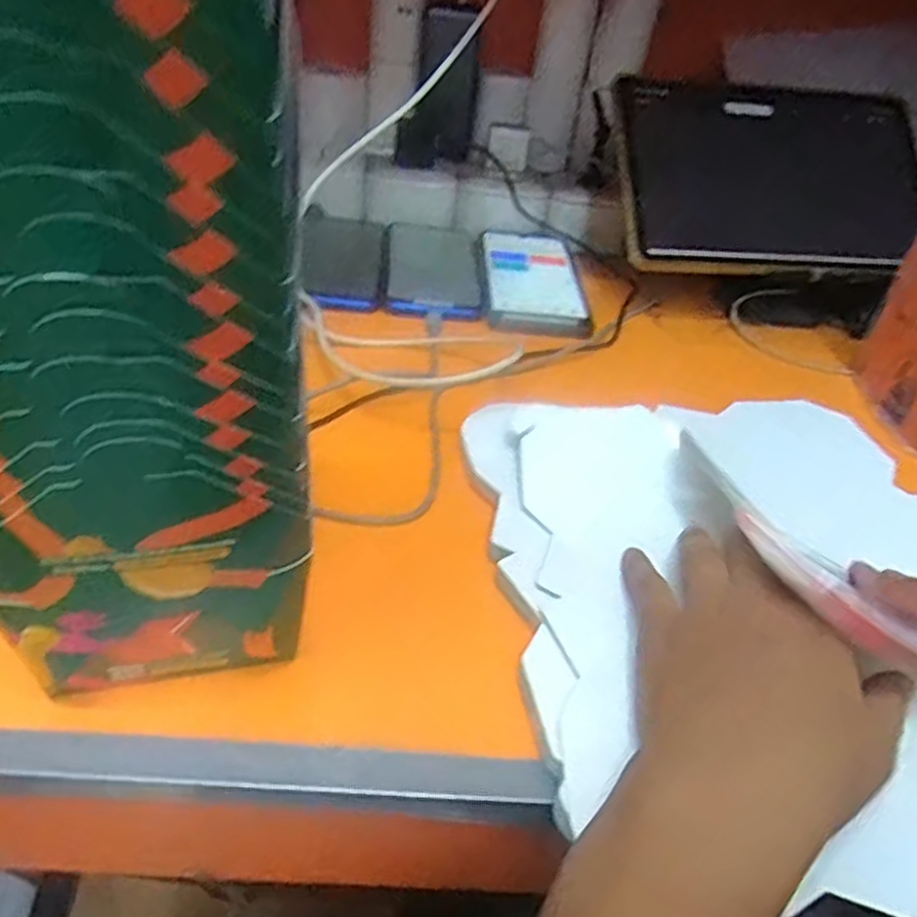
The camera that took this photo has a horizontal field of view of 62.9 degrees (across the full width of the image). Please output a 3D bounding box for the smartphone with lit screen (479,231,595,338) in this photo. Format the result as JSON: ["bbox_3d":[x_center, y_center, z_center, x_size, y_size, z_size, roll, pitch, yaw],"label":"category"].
[{"bbox_3d":[0.055,-0.139,0.579,0.072,0.012,0.153,3,37,-6],"label":"smartphone with lit screen"}]

